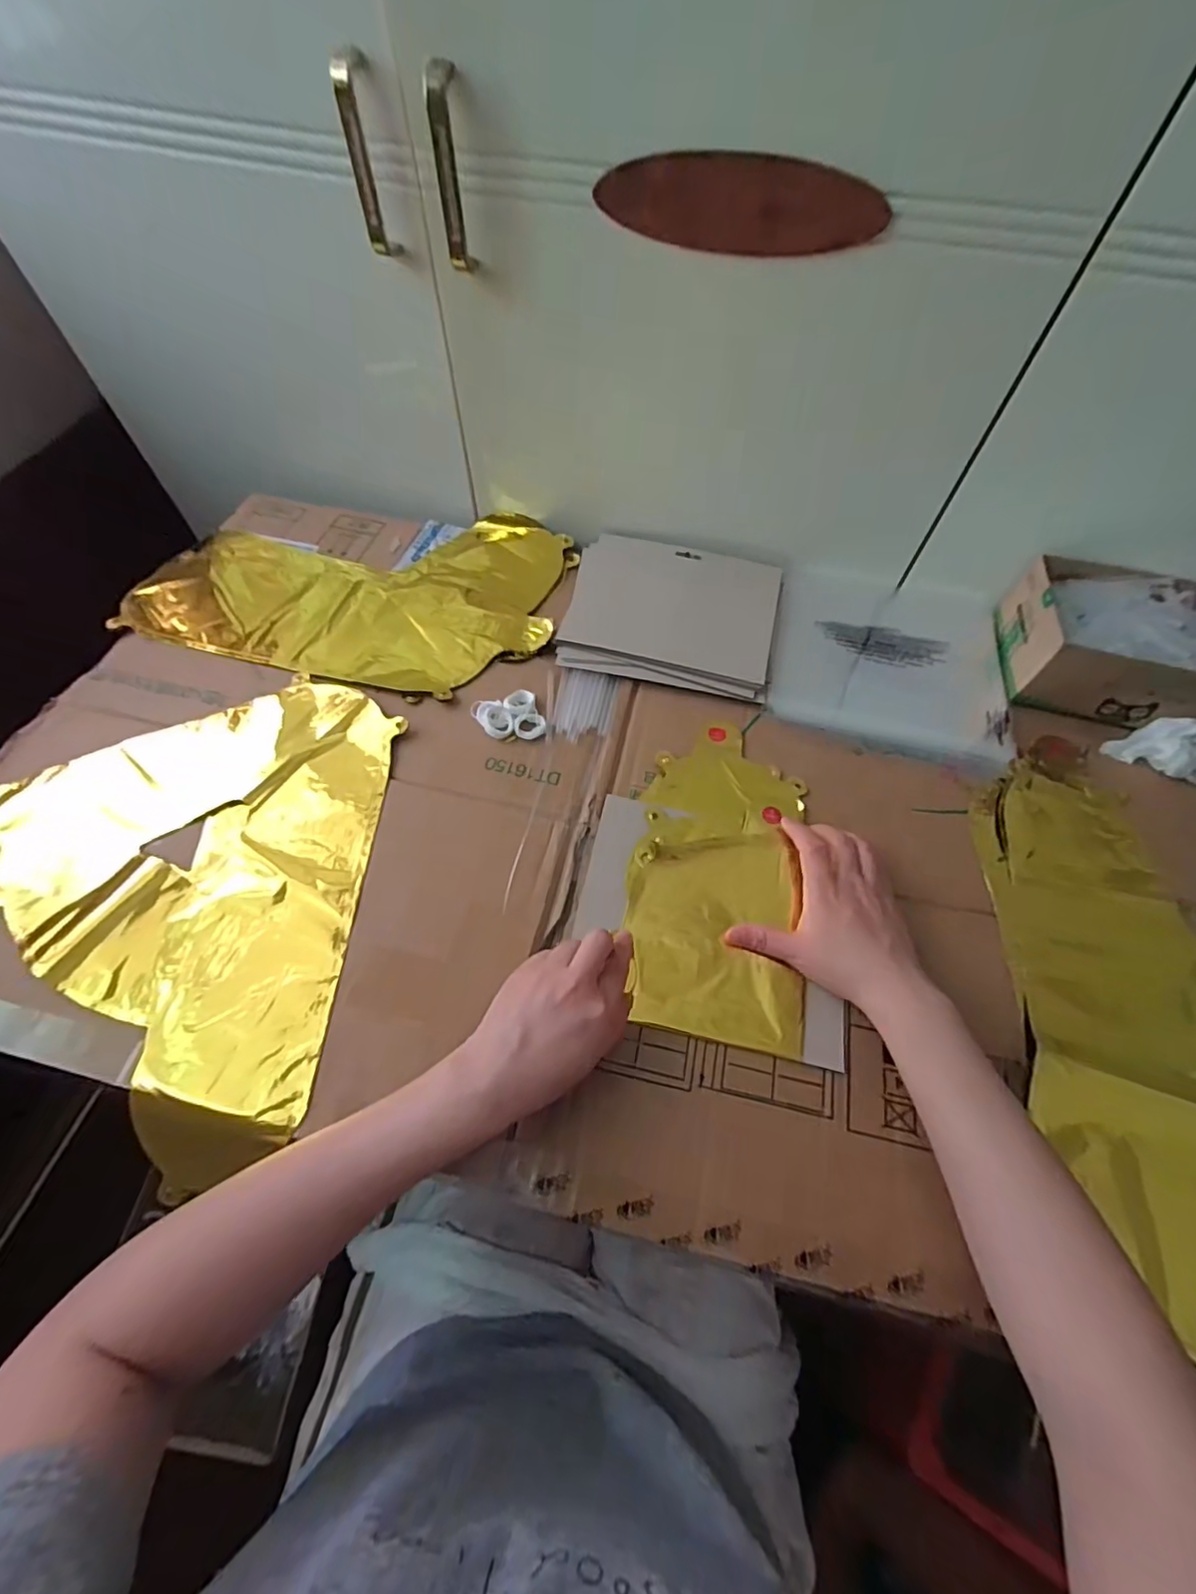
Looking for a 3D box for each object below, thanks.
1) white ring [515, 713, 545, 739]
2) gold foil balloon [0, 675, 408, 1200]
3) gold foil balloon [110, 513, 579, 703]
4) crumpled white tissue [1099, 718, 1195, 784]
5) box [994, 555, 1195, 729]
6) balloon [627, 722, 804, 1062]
[{"bbox_3d":[-0.058,-0.060,0.496,0.025,0.008,0.021,7,61,2],"label":"white ring"},{"bbox_3d":[-0.347,0.052,0.424,0.355,0.010,0.345,6,61,1],"label":"gold foil balloon"},{"bbox_3d":[-0.241,-0.214,0.589,0.397,0.024,0.258,9,61,3],"label":"gold foil balloon"},{"bbox_3d":[0.491,-0.044,0.500,0.084,0.030,0.049,17,62,7],"label":"crumpled white tissue"},{"bbox_3d":[0.477,-0.135,0.525,0.187,0.069,0.133,15,62,6],"label":"box"},{"bbox_3d":[0.091,0.050,0.443,0.126,0.018,0.251,7,62,2],"label":"balloon"}]

